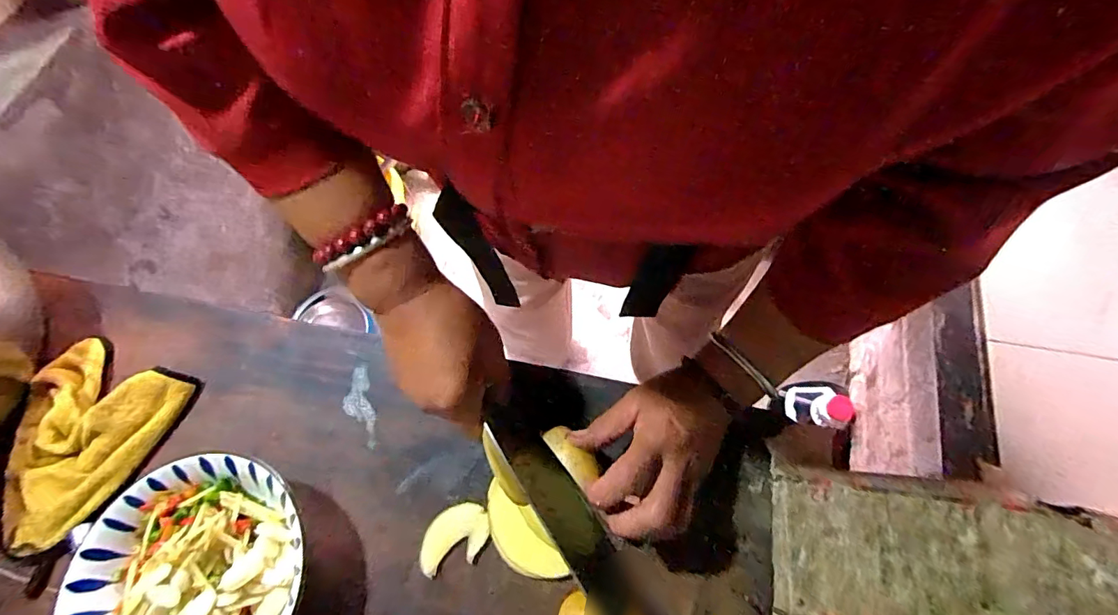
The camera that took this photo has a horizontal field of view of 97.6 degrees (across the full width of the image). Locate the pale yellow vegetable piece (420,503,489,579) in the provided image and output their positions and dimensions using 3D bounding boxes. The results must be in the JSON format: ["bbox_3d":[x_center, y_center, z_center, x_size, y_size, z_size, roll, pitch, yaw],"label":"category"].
[{"bbox_3d":[-0.086,0.187,0.401,0.058,0.004,0.043,-17,65,-5],"label":"pale yellow vegetable piece"}]

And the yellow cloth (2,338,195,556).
[{"bbox_3d":[-0.445,0.121,0.440,0.141,0.038,0.169,21,68,12],"label":"yellow cloth"}]

